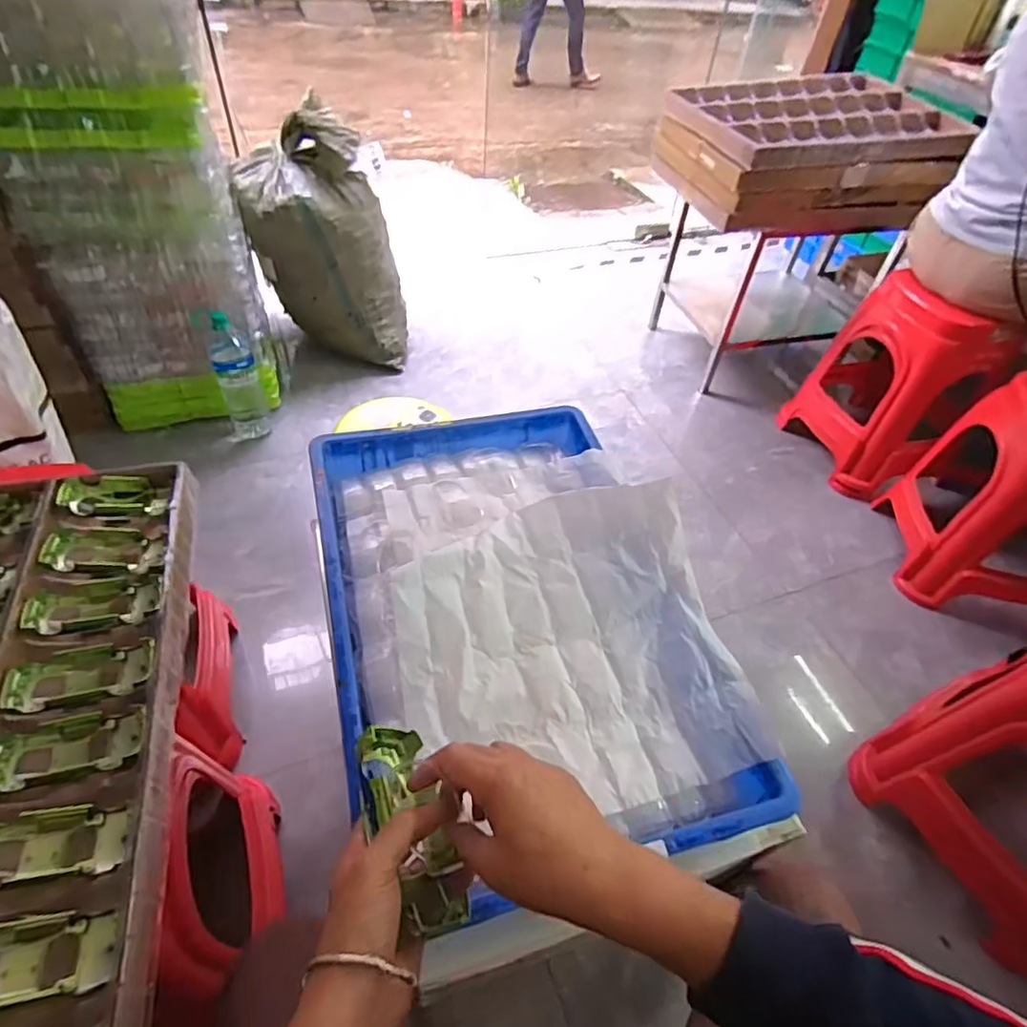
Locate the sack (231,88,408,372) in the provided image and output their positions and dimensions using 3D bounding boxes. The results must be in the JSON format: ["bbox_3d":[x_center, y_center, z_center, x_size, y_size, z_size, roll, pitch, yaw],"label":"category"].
[{"bbox_3d":[-0.511,-0.740,1.642,0.380,0.539,0.314,-4,49,-10],"label":"sack"}]

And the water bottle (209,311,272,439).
[{"bbox_3d":[-0.676,-0.335,1.476,0.102,0.298,0.093,-16,52,-19],"label":"water bottle"}]

